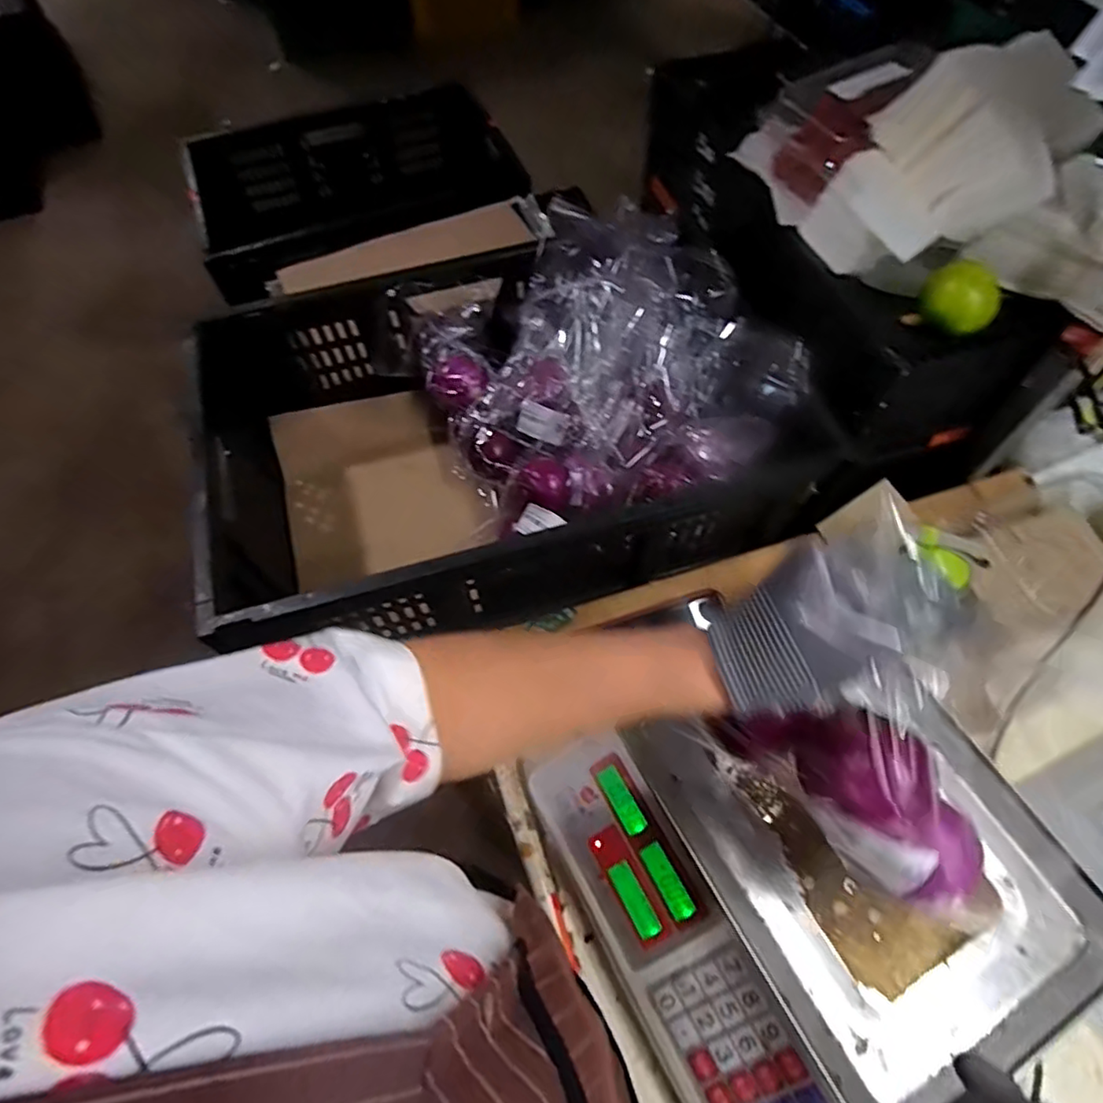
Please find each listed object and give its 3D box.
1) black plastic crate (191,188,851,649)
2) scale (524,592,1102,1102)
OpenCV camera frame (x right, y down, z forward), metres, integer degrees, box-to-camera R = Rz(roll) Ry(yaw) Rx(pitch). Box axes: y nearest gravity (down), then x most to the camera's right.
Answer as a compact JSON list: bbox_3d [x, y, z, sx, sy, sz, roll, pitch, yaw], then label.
[{"bbox_3d":[-0.062,-0.117,0.697,0.550,0.254,0.380,-15,61,-7],"label":"black plastic crate"},{"bbox_3d":[0.183,0.229,0.474,0.312,0.099,0.329,-28,64,-14],"label":"scale"}]

